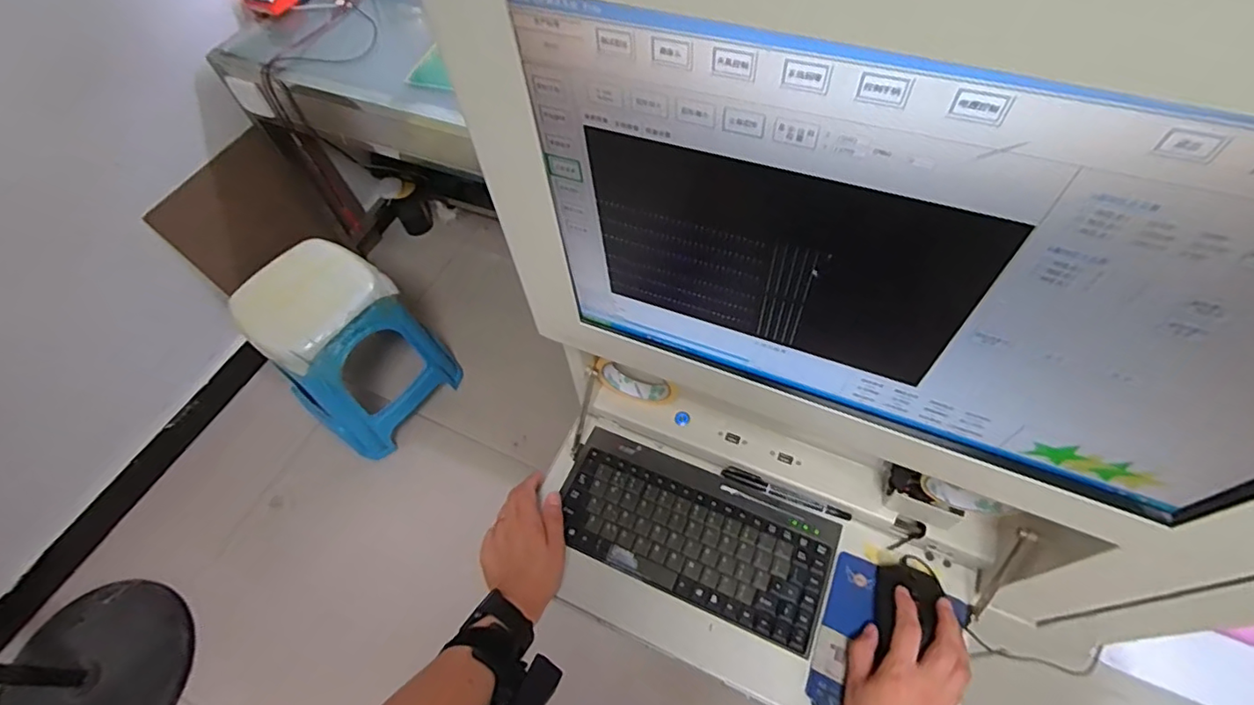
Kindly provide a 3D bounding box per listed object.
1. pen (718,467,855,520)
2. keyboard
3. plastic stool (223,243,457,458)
[{"bbox_3d":[0.173,0.155,0.621,0.139,0.011,0.012,20,62,15],"label":"pen"},{"bbox_3d":[0.069,0.191,0.612,0.287,0.013,0.136,20,62,15],"label":"keyboard"},{"bbox_3d":[-0.736,-0.007,1.496,0.328,0.471,0.351,28,65,19],"label":"plastic stool"}]

